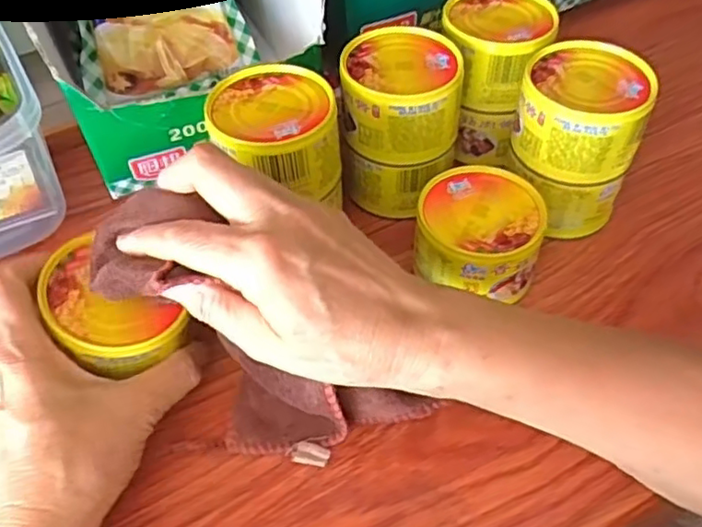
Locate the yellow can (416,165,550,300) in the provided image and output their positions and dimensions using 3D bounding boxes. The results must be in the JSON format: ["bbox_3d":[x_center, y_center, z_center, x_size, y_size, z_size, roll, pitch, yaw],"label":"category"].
[{"bbox_3d":[0.073,-0.017,0.373,0.070,0.046,0.069,-1,50,1],"label":"yellow can"}]

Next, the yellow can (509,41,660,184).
[{"bbox_3d":[0.134,-0.088,0.371,0.071,0.047,0.066,-1,50,1],"label":"yellow can"}]

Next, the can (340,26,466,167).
[{"bbox_3d":[0.030,-0.102,0.387,0.072,0.049,0.071,-1,50,1],"label":"can"}]

